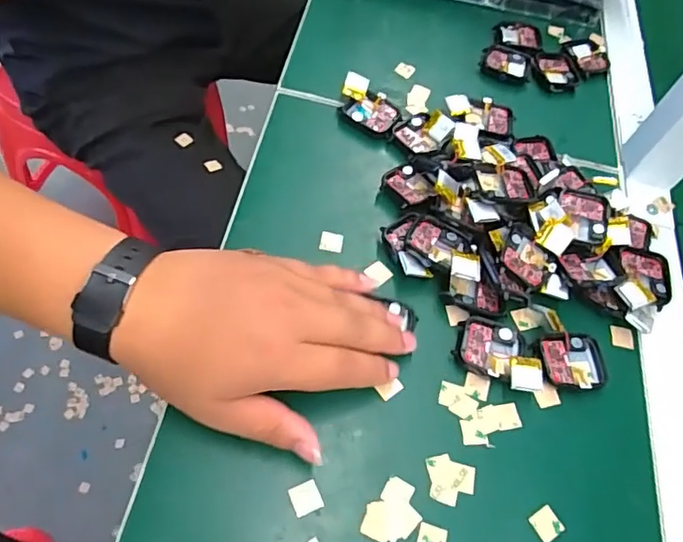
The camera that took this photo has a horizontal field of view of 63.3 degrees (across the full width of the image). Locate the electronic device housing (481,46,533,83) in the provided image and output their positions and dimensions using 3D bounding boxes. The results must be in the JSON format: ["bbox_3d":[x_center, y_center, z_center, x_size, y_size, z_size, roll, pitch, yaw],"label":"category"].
[{"bbox_3d":[0.155,-0.193,0.520,0.045,0.011,0.040,17,58,0],"label":"electronic device housing"}]

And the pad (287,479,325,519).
[{"bbox_3d":[-0.020,0.125,0.304,0.016,0.004,0.016,-19,61,-16],"label":"pad"}]

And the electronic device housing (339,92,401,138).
[{"bbox_3d":[0.024,-0.131,0.457,0.047,0.009,0.036,28,59,7],"label":"electronic device housing"}]

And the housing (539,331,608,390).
[{"bbox_3d":[0.152,0.060,0.366,0.041,0.011,0.036,2,57,-4],"label":"housing"}]

